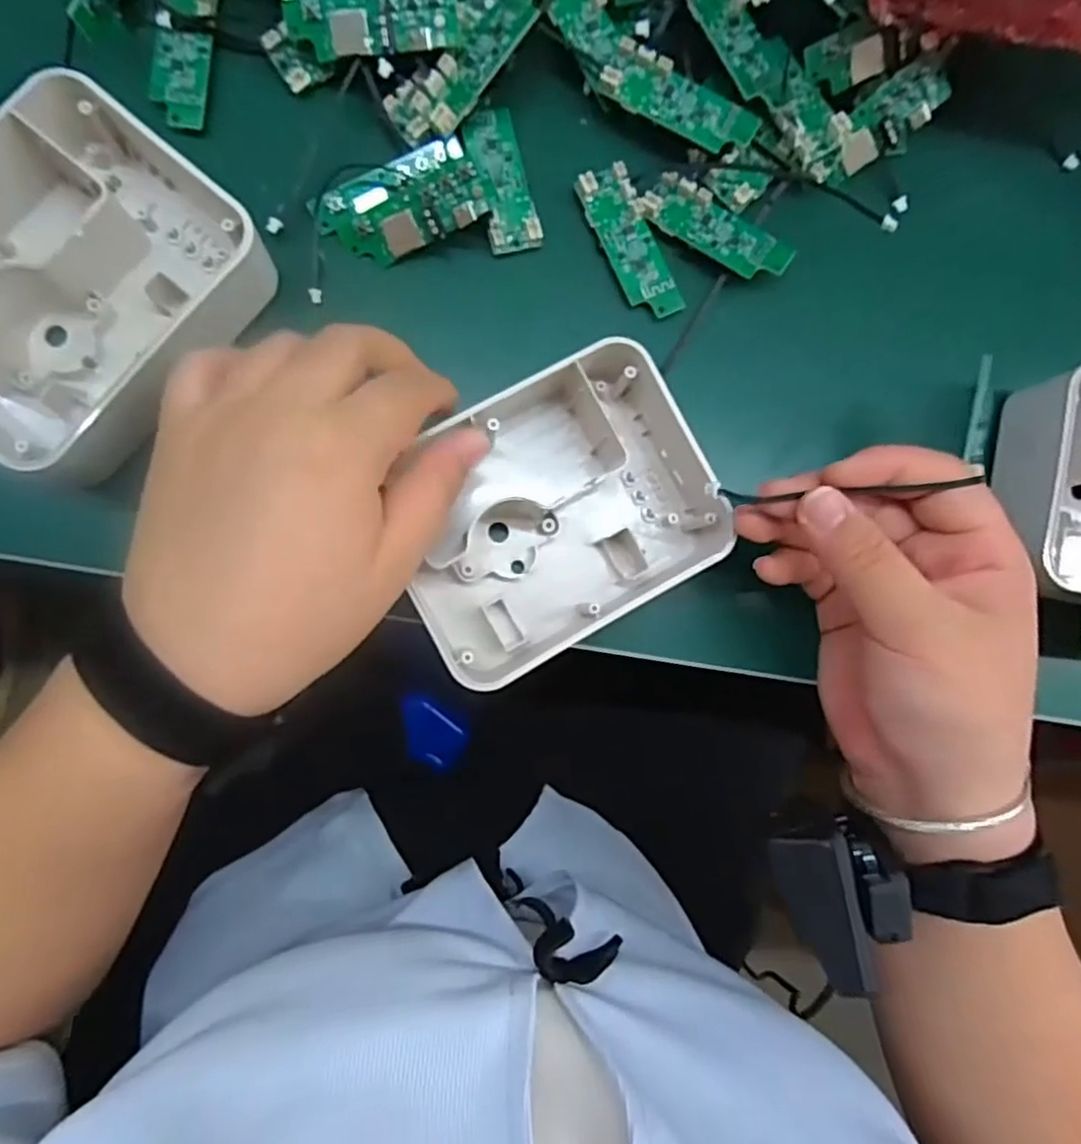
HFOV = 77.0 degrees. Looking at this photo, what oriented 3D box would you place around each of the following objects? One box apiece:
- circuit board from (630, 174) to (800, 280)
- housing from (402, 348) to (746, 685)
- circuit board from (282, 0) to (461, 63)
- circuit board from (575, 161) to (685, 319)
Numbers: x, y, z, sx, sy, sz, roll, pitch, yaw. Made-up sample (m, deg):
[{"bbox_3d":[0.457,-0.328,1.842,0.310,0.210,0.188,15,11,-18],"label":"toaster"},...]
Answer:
[{"bbox_3d":[0.079,-0.154,0.304,0.071,0.004,0.026,30,89,4],"label":"circuit board"},{"bbox_3d":[0.005,-0.026,0.282,0.134,0.039,0.109,-29,90,-8],"label":"housing"},{"bbox_3d":[-0.068,-0.225,0.277,0.069,0.005,0.024,-6,114,3],"label":"circuit board"},{"bbox_3d":[0.041,-0.147,0.304,0.023,0.009,0.068,-26,89,-7],"label":"circuit board"}]

